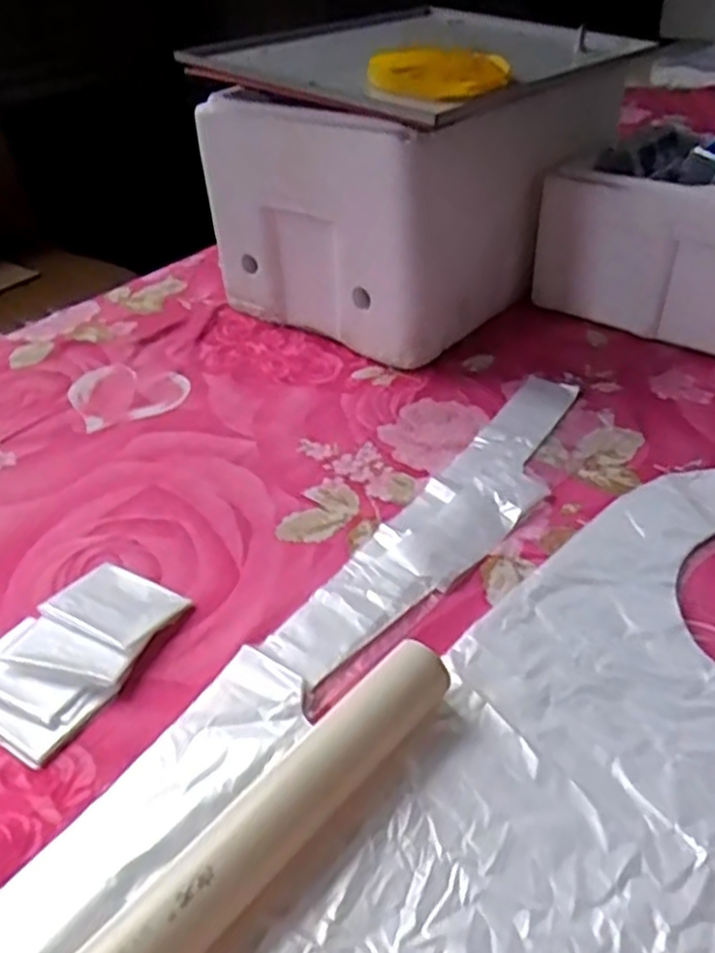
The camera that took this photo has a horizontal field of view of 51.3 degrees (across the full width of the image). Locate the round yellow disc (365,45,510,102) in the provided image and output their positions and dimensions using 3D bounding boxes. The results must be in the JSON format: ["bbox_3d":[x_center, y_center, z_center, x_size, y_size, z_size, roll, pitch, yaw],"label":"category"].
[{"bbox_3d":[0.077,-0.386,0.703,0.127,0.028,0.137,1,36,6],"label":"round yellow disc"}]

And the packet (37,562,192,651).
[{"bbox_3d":[-0.167,0.090,0.519,0.079,0.017,0.064,17,42,22],"label":"packet"}]

